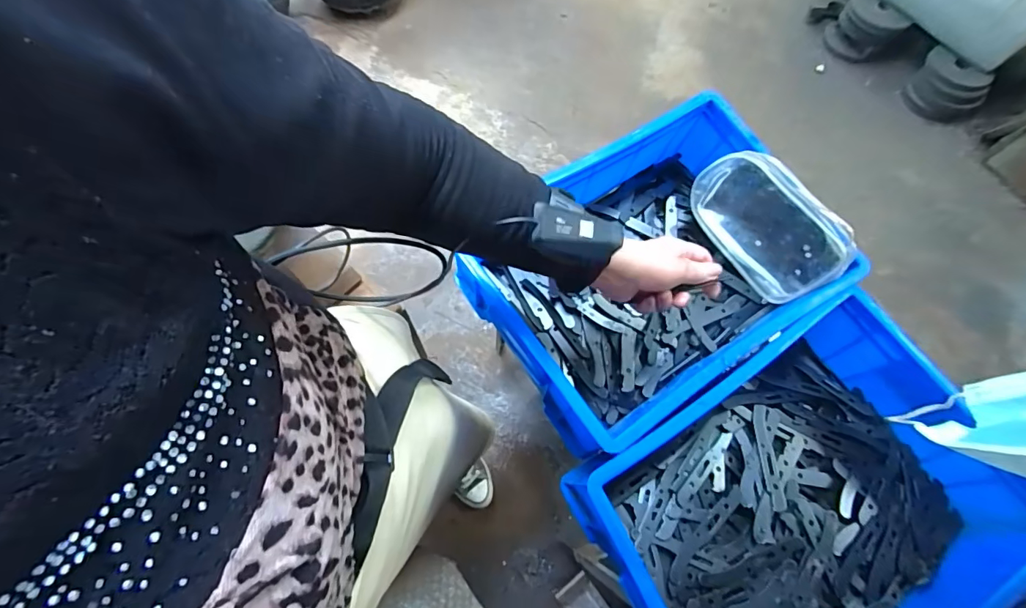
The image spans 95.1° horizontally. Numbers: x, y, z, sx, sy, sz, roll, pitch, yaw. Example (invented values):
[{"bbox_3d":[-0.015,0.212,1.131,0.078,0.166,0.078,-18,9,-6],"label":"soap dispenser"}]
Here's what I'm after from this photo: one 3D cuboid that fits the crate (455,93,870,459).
[{"bbox_3d":[0.174,-0.042,0.582,0.399,0.120,0.294,-32,74,-12],"label":"crate"}]

